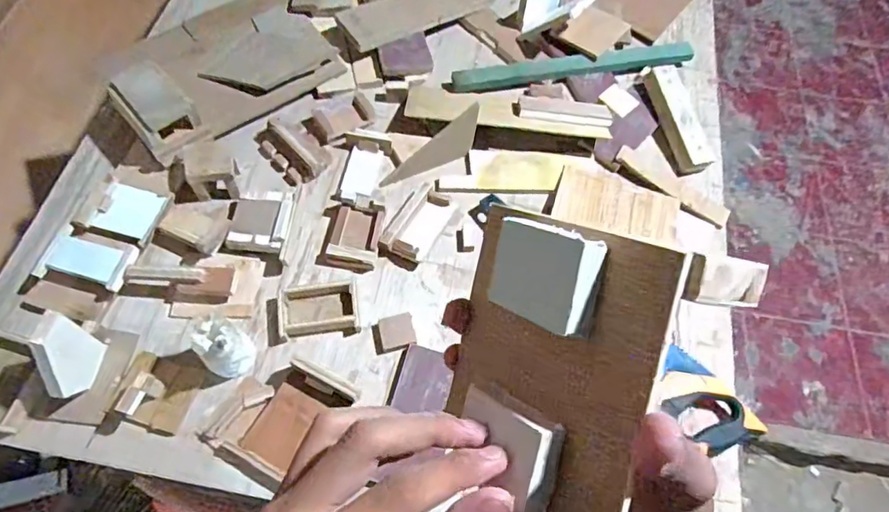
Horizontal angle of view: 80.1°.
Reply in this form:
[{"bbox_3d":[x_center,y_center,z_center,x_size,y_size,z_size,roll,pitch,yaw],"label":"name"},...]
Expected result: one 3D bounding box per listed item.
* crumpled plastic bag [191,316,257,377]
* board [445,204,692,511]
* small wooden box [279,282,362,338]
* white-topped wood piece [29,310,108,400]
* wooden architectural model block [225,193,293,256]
[{"bbox_3d":[-0.299,0.122,0.718,0.064,0.093,0.062,-40,73,-20],"label":"crumpled plastic bag"},{"bbox_3d":[0.039,0.048,0.230,0.103,0.018,0.126,21,104,47],"label":"board"},{"bbox_3d":[-0.187,0.080,0.799,0.113,0.033,0.076,-8,64,-8],"label":"small wooden box"},{"bbox_3d":[-0.484,0.134,0.679,0.017,0.125,0.087,10,63,1],"label":"white-topped wood piece"},{"bbox_3d":[-0.288,-0.054,0.827,0.090,0.025,0.090,6,63,-1],"label":"wooden architectural model block"}]

